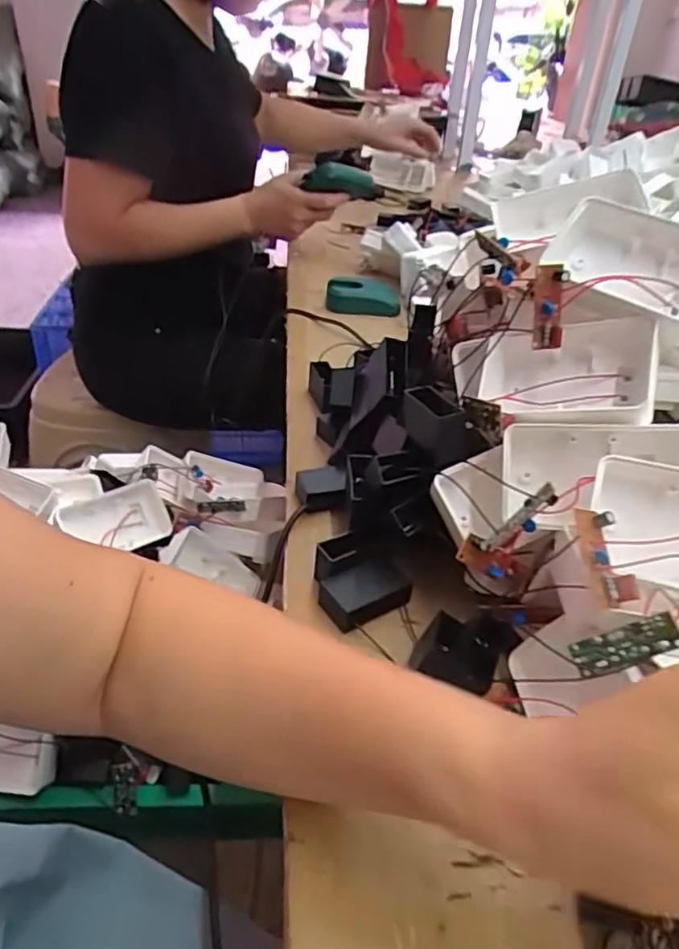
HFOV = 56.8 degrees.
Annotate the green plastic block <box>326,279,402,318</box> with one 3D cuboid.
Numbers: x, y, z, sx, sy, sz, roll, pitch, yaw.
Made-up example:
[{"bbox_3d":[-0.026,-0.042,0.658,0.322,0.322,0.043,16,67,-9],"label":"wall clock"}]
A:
[{"bbox_3d":[0.028,-0.219,0.775,0.087,0.028,0.060,-6,37,-15],"label":"green plastic block"}]

